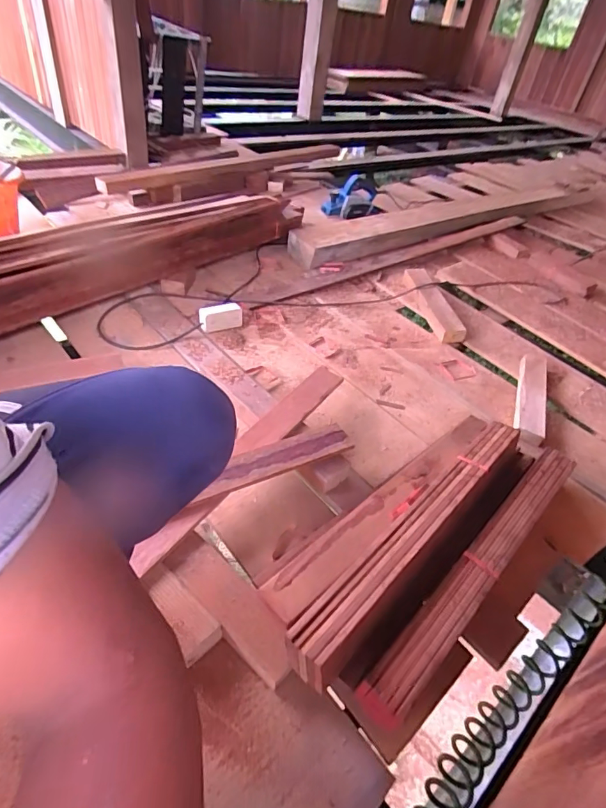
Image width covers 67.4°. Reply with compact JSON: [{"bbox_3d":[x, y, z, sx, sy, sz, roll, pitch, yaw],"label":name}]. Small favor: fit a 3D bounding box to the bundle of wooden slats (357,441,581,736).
[{"bbox_3d":[0.308,0.237,0.736,0.069,0.051,0.630,38,48,26],"label":"bundle of wooden slats"}]

